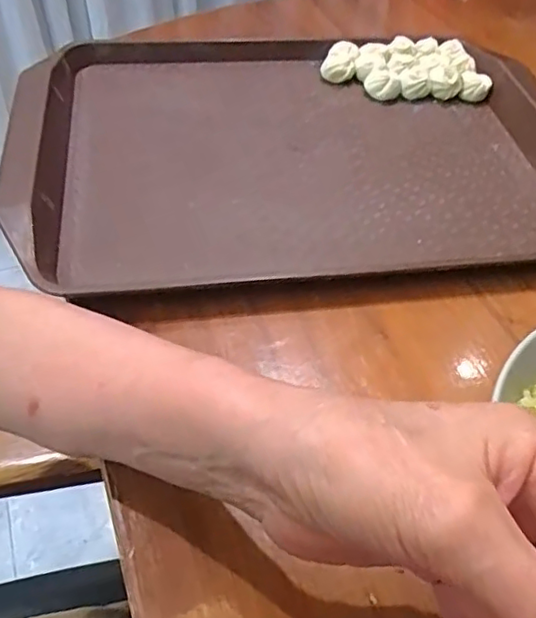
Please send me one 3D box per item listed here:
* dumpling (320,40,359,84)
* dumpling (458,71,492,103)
[{"bbox_3d":[0.064,-0.222,0.540,0.030,0.016,0.043,12,50,6],"label":"dumpling"},{"bbox_3d":[0.183,-0.196,0.530,0.024,0.019,0.028,21,52,13],"label":"dumpling"}]

